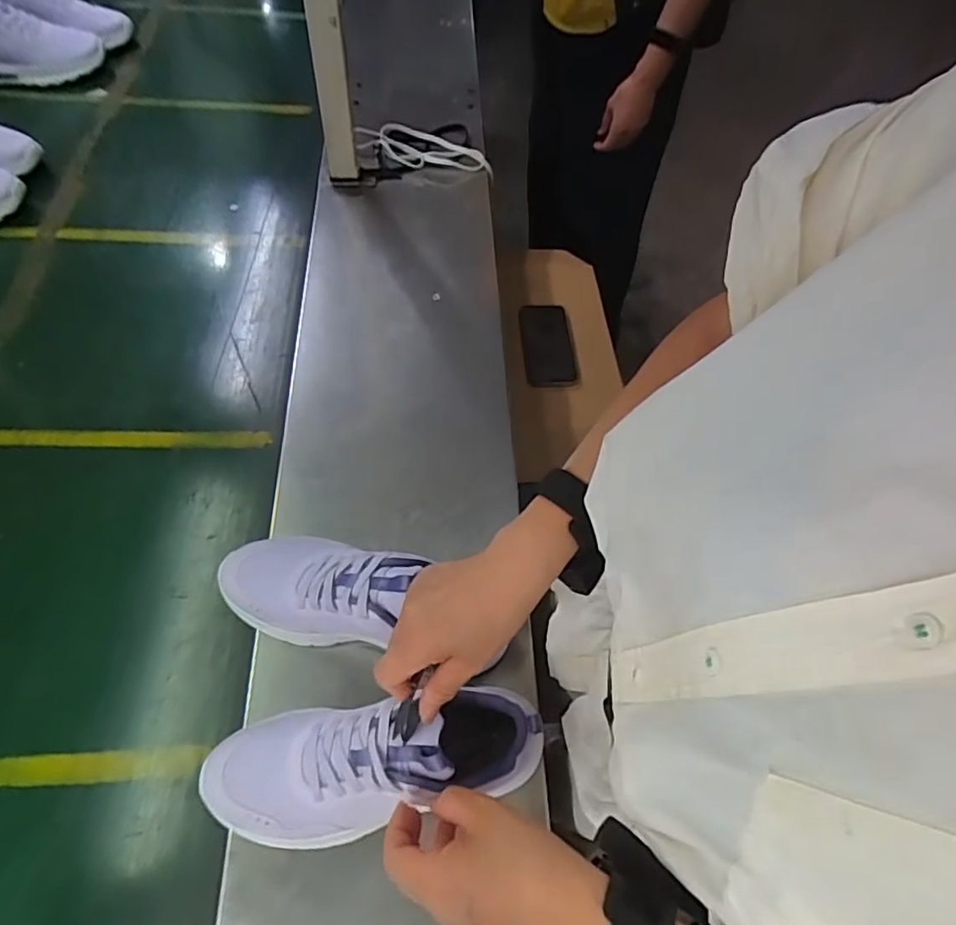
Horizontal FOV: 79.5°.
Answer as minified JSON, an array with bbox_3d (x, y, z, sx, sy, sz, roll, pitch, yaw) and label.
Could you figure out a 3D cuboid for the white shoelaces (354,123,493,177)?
[{"bbox_3d":[-0.082,-0.499,0.916,0.215,0.019,0.064,13,89,-8],"label":"white shoelaces"}]

